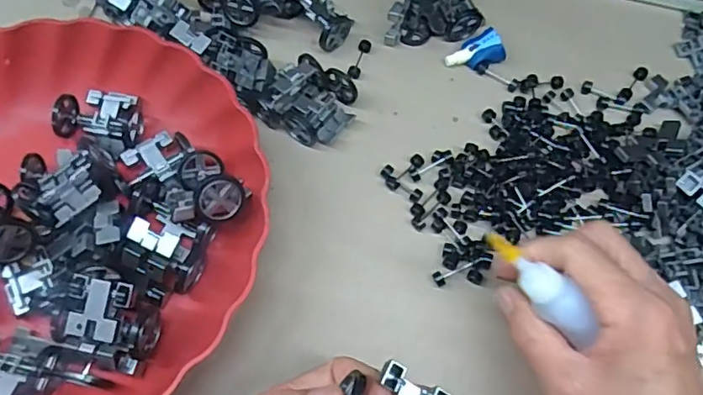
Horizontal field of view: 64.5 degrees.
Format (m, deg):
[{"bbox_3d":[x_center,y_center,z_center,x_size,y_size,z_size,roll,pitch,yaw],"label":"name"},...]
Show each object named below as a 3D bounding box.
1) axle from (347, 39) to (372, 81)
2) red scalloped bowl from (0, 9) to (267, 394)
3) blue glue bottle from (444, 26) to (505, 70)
[{"bbox_3d":[0.006,-0.098,0.396,0.009,0.007,0.033,17,66,5],"label":"axle"},{"bbox_3d":[-0.170,0.012,0.314,0.234,0.050,0.241,1,66,-2],"label":"red scalloped bowl"},{"bbox_3d":[0.088,-0.103,0.398,0.038,0.018,0.022,-19,68,-11],"label":"blue glue bottle"}]

